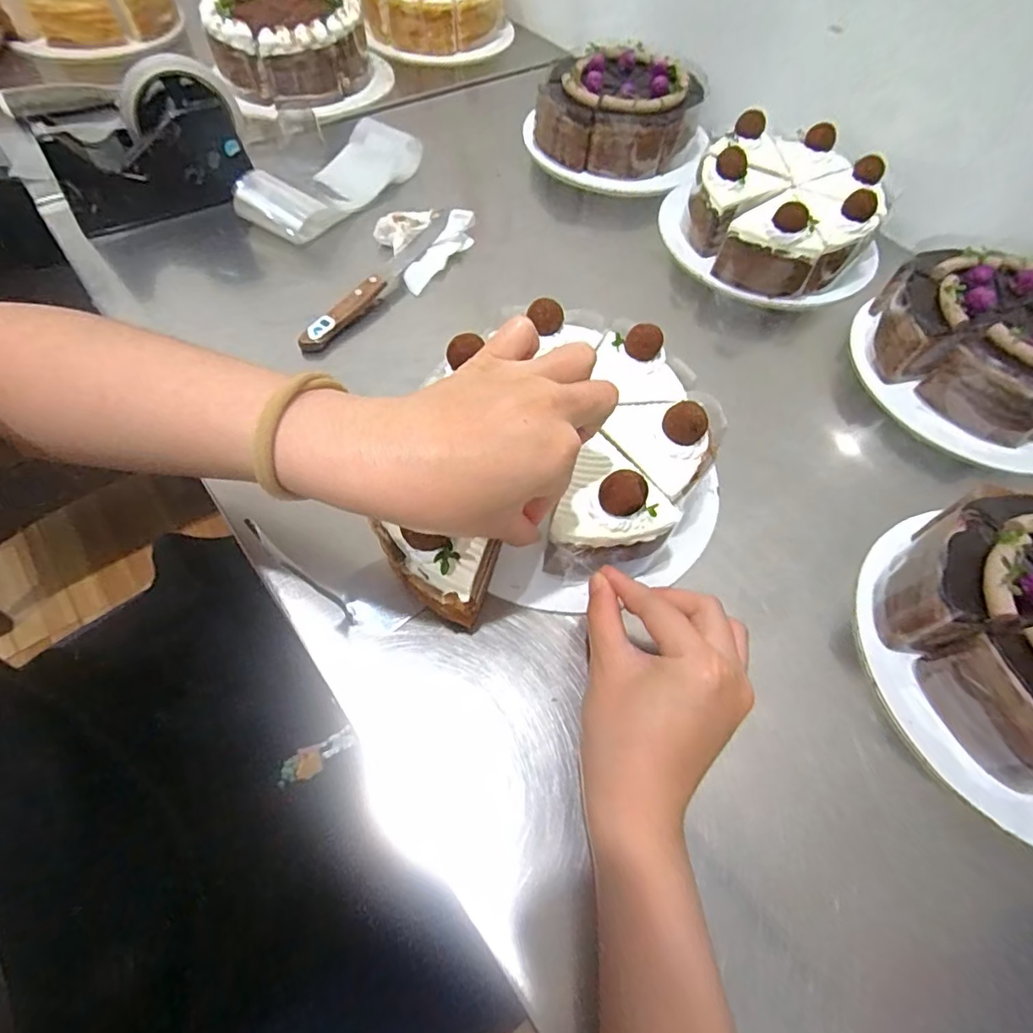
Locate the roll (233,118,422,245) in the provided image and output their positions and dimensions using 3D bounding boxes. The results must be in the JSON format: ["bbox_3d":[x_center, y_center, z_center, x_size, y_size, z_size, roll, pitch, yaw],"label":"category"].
[{"bbox_3d":[-0.177,-0.330,0.529,0.075,0.033,0.184,31,63,14],"label":"roll"}]

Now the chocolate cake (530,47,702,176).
[{"bbox_3d":[0.114,-0.440,0.592,0.152,0.069,0.145,2,60,-3],"label":"chocolate cake"}]

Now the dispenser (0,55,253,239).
[{"bbox_3d":[-0.326,-0.322,0.483,0.164,0.097,0.054,-21,63,-15],"label":"dispenser"}]

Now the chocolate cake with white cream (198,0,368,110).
[{"bbox_3d":[-0.262,-0.548,0.635,0.145,0.074,0.158,2,60,-3],"label":"chocolate cake with white cream"}]

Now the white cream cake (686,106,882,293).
[{"bbox_3d":[0.240,-0.288,0.510,0.164,0.072,0.165,31,62,13],"label":"white cream cake"}]

